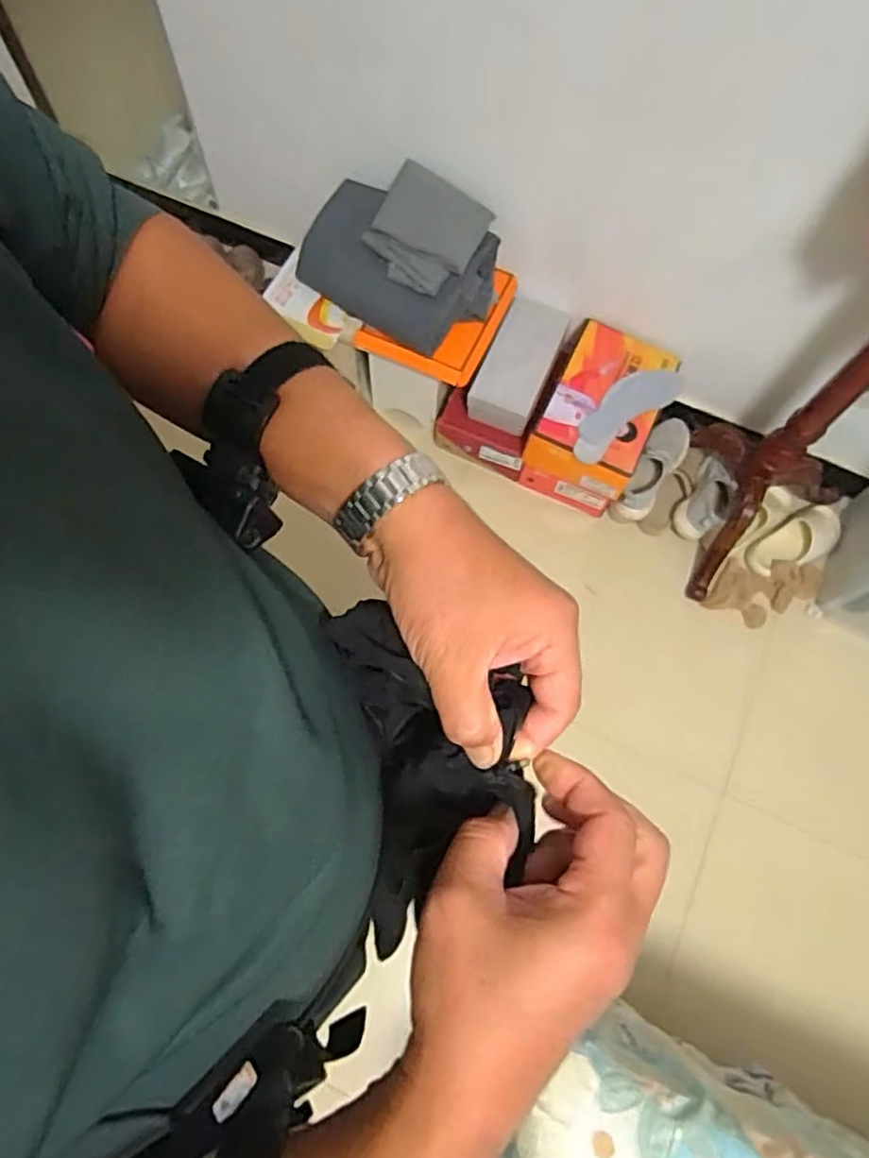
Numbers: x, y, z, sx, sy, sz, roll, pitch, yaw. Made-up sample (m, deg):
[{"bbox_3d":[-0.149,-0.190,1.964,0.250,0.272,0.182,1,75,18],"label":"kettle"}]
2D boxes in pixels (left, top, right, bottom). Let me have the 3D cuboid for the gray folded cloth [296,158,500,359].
[{"bbox_3d":[-0.067,-0.655,1.374,0.376,0.175,0.271,29,72,8],"label":"gray folded cloth"}]

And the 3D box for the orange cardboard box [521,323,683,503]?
[{"bbox_3d":[0.369,-0.377,1.504,0.226,0.132,0.350,24,71,6],"label":"orange cardboard box"}]

